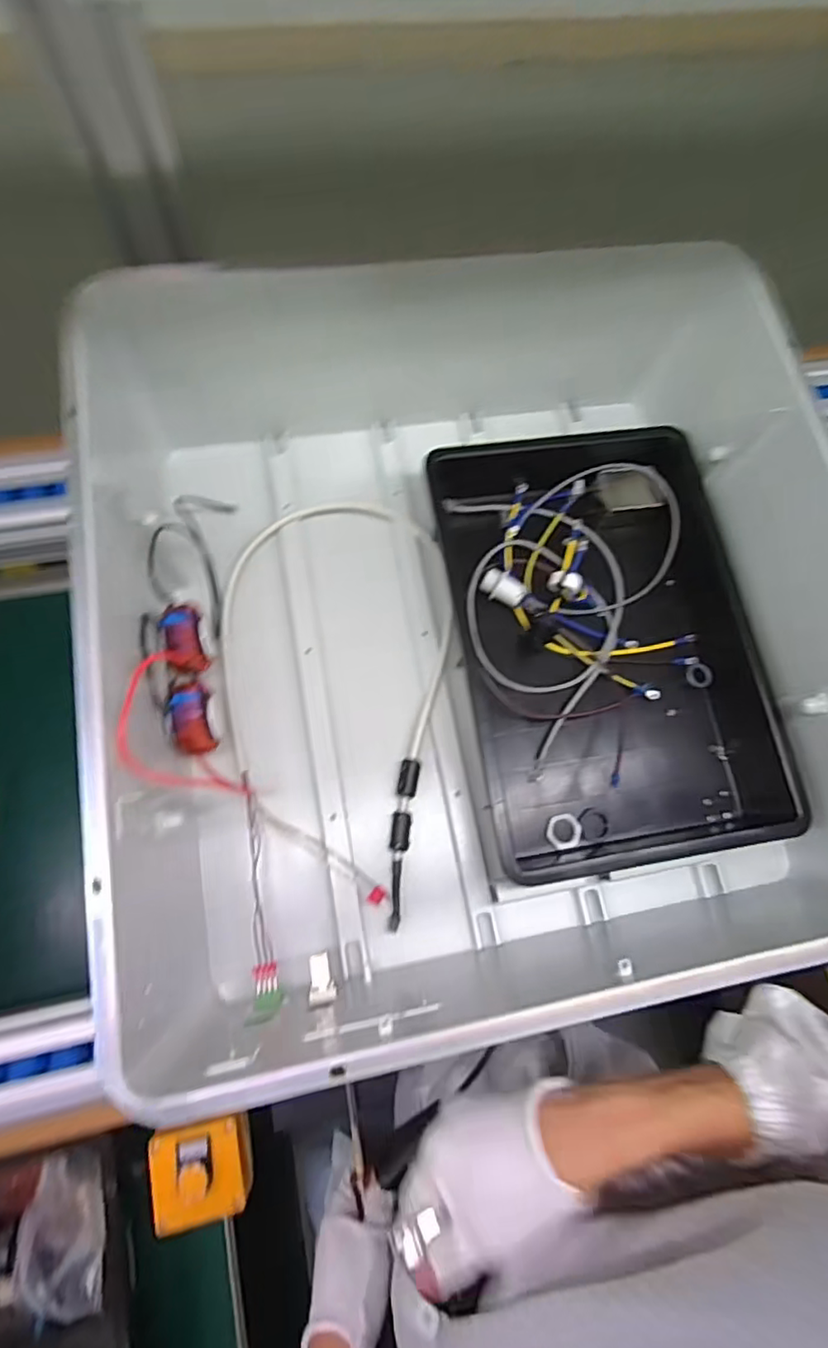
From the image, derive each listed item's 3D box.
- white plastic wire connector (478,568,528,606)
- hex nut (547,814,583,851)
[{"bbox_3d":[0.094,-0.090,0.640,0.046,0.025,0.029,31,76,5],"label":"white plastic wire connector"},{"bbox_3d":[0.147,0.155,0.592,0.034,0.010,0.033,-5,76,-5],"label":"hex nut"}]

